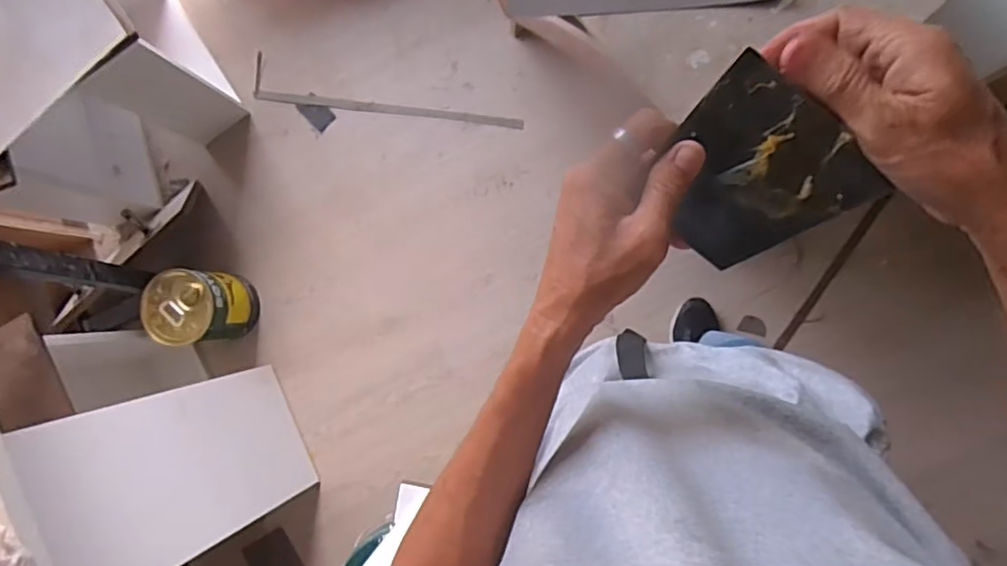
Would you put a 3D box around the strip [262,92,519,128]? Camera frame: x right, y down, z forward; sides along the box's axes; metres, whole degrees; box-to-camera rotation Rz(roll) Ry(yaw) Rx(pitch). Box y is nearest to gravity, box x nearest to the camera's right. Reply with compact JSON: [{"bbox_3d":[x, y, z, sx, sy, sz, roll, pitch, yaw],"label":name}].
[{"bbox_3d":[-0.285,-0.422,1.480,0.661,0.011,0.025,8,89,6],"label":"strip"}]

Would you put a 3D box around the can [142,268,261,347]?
[{"bbox_3d":[-0.683,0.057,1.408,0.152,0.208,0.158,0,88,6],"label":"can"}]

